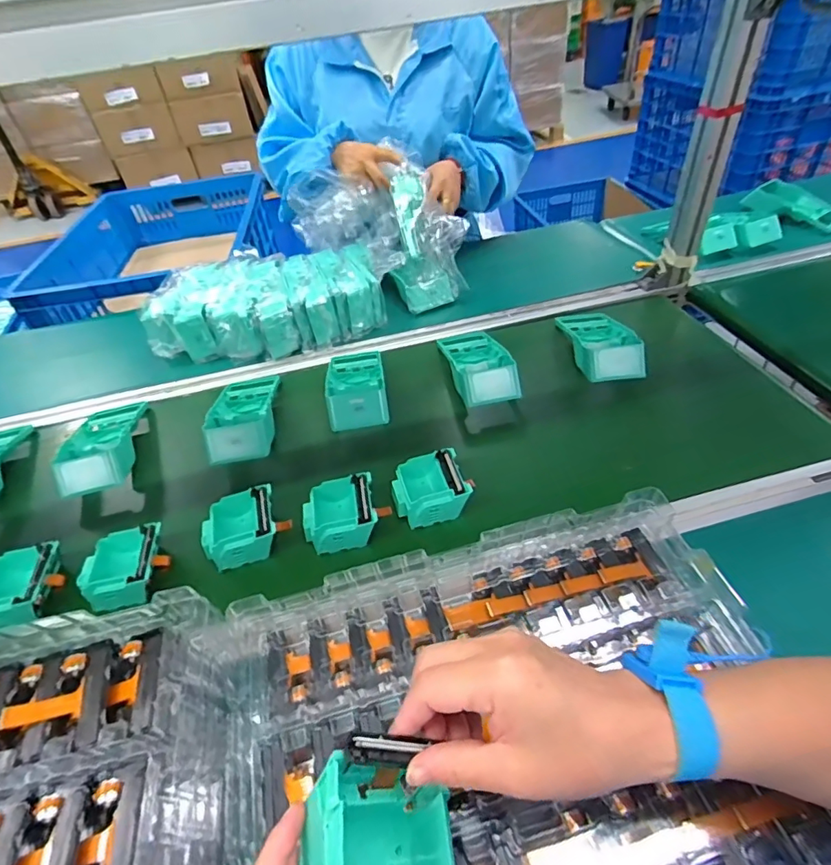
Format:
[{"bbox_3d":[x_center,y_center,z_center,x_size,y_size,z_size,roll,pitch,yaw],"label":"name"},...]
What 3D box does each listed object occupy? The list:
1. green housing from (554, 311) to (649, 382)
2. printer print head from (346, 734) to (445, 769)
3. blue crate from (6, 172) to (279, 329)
[{"bbox_3d":[0.278,-0.144,0.765,0.093,0.054,0.201,-4,44,4],"label":"green housing"},{"bbox_3d":[-0.012,0.165,0.257,0.049,0.010,0.013,11,40,-19],"label":"printer print head"},{"bbox_3d":[-0.712,-0.501,1.395,0.479,0.192,0.789,-12,44,-5],"label":"blue crate"}]

